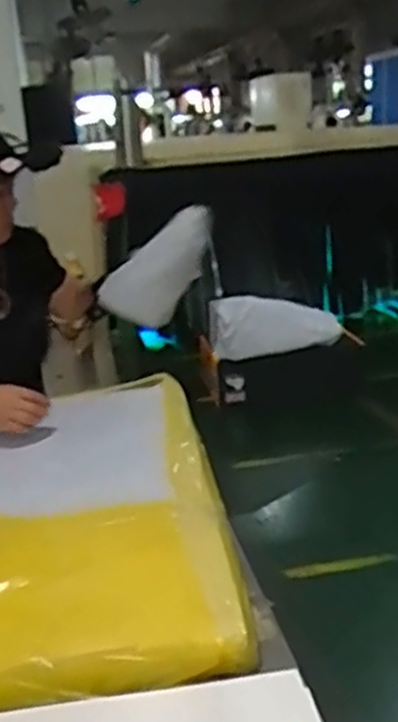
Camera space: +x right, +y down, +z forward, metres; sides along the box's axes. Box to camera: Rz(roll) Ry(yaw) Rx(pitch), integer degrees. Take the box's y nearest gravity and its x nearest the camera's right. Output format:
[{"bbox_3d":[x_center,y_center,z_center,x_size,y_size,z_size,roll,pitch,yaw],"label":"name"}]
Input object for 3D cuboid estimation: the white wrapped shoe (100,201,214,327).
[{"bbox_3d":[-0.077,-0.176,1.541,0.140,0.306,0.075,50,32,7],"label":"white wrapped shoe"}]

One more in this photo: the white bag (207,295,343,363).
[{"bbox_3d":[0.155,-0.078,1.617,0.286,0.116,0.069,-10,18,-19],"label":"white bag"}]

